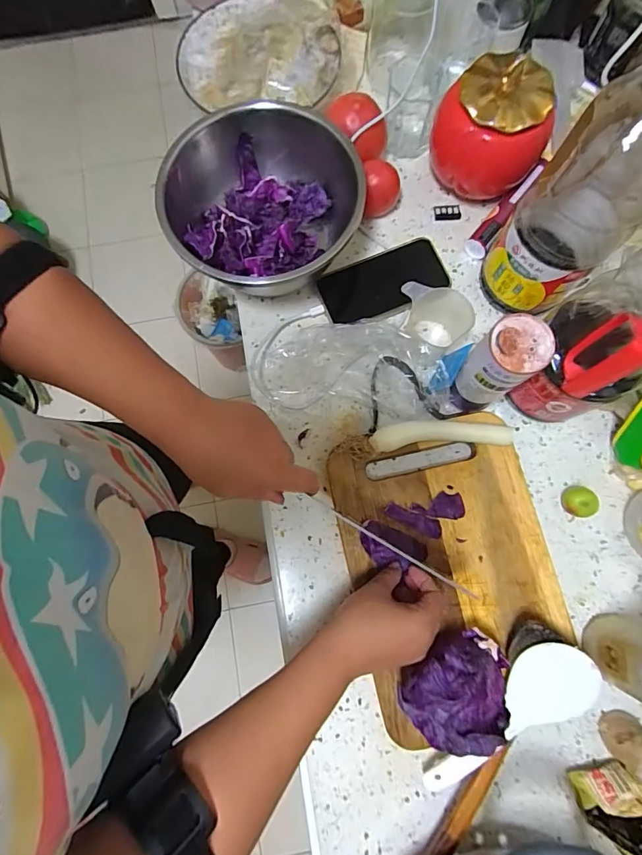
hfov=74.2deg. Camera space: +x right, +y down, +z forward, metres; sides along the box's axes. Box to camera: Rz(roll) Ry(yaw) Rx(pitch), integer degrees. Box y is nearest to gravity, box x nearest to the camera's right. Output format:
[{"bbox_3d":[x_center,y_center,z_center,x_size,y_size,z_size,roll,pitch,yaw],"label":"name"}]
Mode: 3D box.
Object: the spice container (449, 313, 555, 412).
[{"bbox_3d":[0.169,-0.055,0.421,0.058,0.134,0.053,0,78,1],"label":"spice container"}]

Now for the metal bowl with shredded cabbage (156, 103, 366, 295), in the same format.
[{"bbox_3d":[-0.058,-0.239,0.479,0.192,0.102,0.210,0,78,1],"label":"metal bowl with shredded cabbage"}]

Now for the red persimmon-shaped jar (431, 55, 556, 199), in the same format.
[{"bbox_3d":[0.194,-0.329,0.481,0.092,0.125,0.104,-39,80,-6],"label":"red persimmon-shaped jar"}]

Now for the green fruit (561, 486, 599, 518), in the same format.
[{"bbox_3d":[0.269,0.079,0.448,0.028,0.031,0.032,-3,78,0],"label":"green fruit"}]

